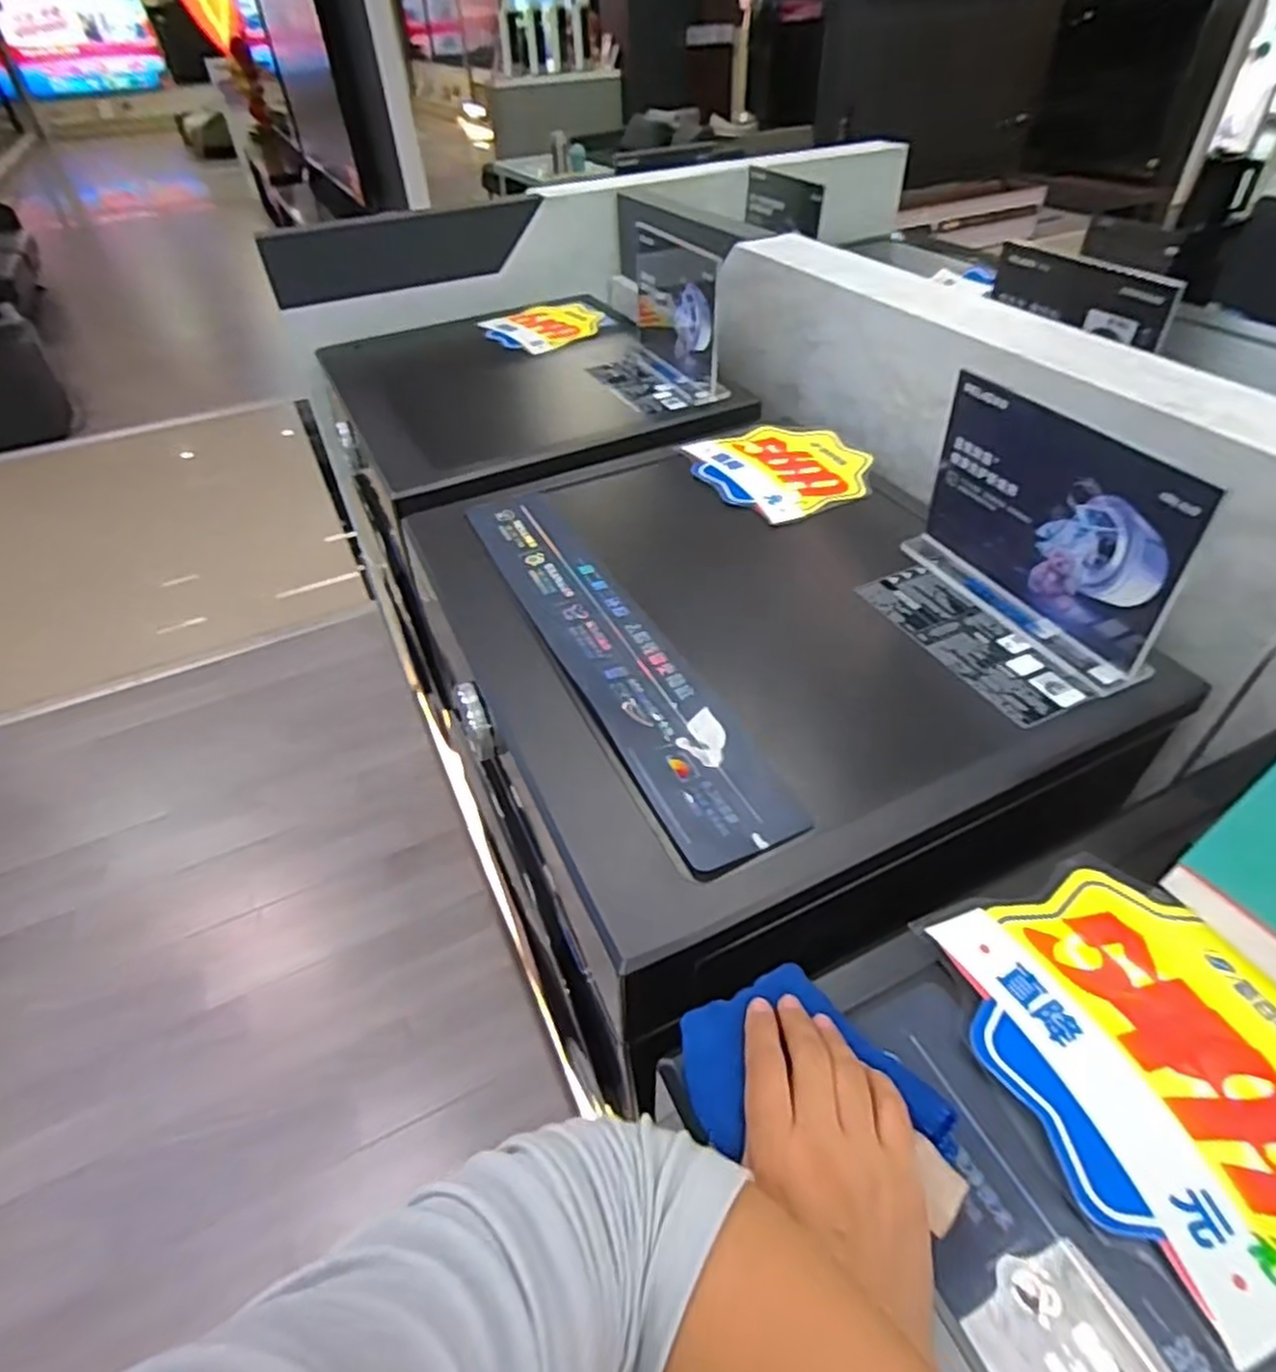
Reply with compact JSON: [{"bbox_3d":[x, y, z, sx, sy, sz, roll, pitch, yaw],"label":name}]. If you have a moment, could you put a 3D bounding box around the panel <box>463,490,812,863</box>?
[{"bbox_3d":[-0.033,-0.052,0.655,0.097,0.009,0.522,-20,46,-17],"label":"panel"}]

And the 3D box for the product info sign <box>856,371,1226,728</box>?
[{"bbox_3d":[0.299,-0.116,0.589,0.130,0.169,0.235,-24,48,-21],"label":"product info sign"}]

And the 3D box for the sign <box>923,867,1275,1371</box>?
[{"bbox_3d":[0.276,0.192,0.383,0.172,0.009,0.196,-17,46,-15],"label":"sign"}]

